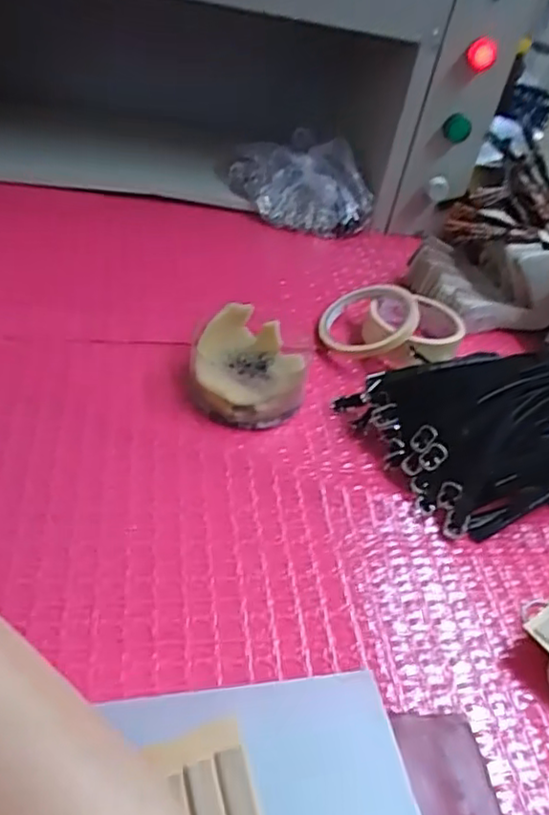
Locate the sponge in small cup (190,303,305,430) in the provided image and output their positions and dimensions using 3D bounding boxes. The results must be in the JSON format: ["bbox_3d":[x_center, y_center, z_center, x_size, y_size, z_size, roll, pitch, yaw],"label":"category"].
[{"bbox_3d":[-0.021,-0.032,0.526,0.091,0.046,0.093,12,39,-2],"label":"sponge in small cup"}]

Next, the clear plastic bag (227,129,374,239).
[{"bbox_3d":[0.030,-0.273,0.801,0.177,0.082,0.107,8,39,-6],"label":"clear plastic bag"}]

